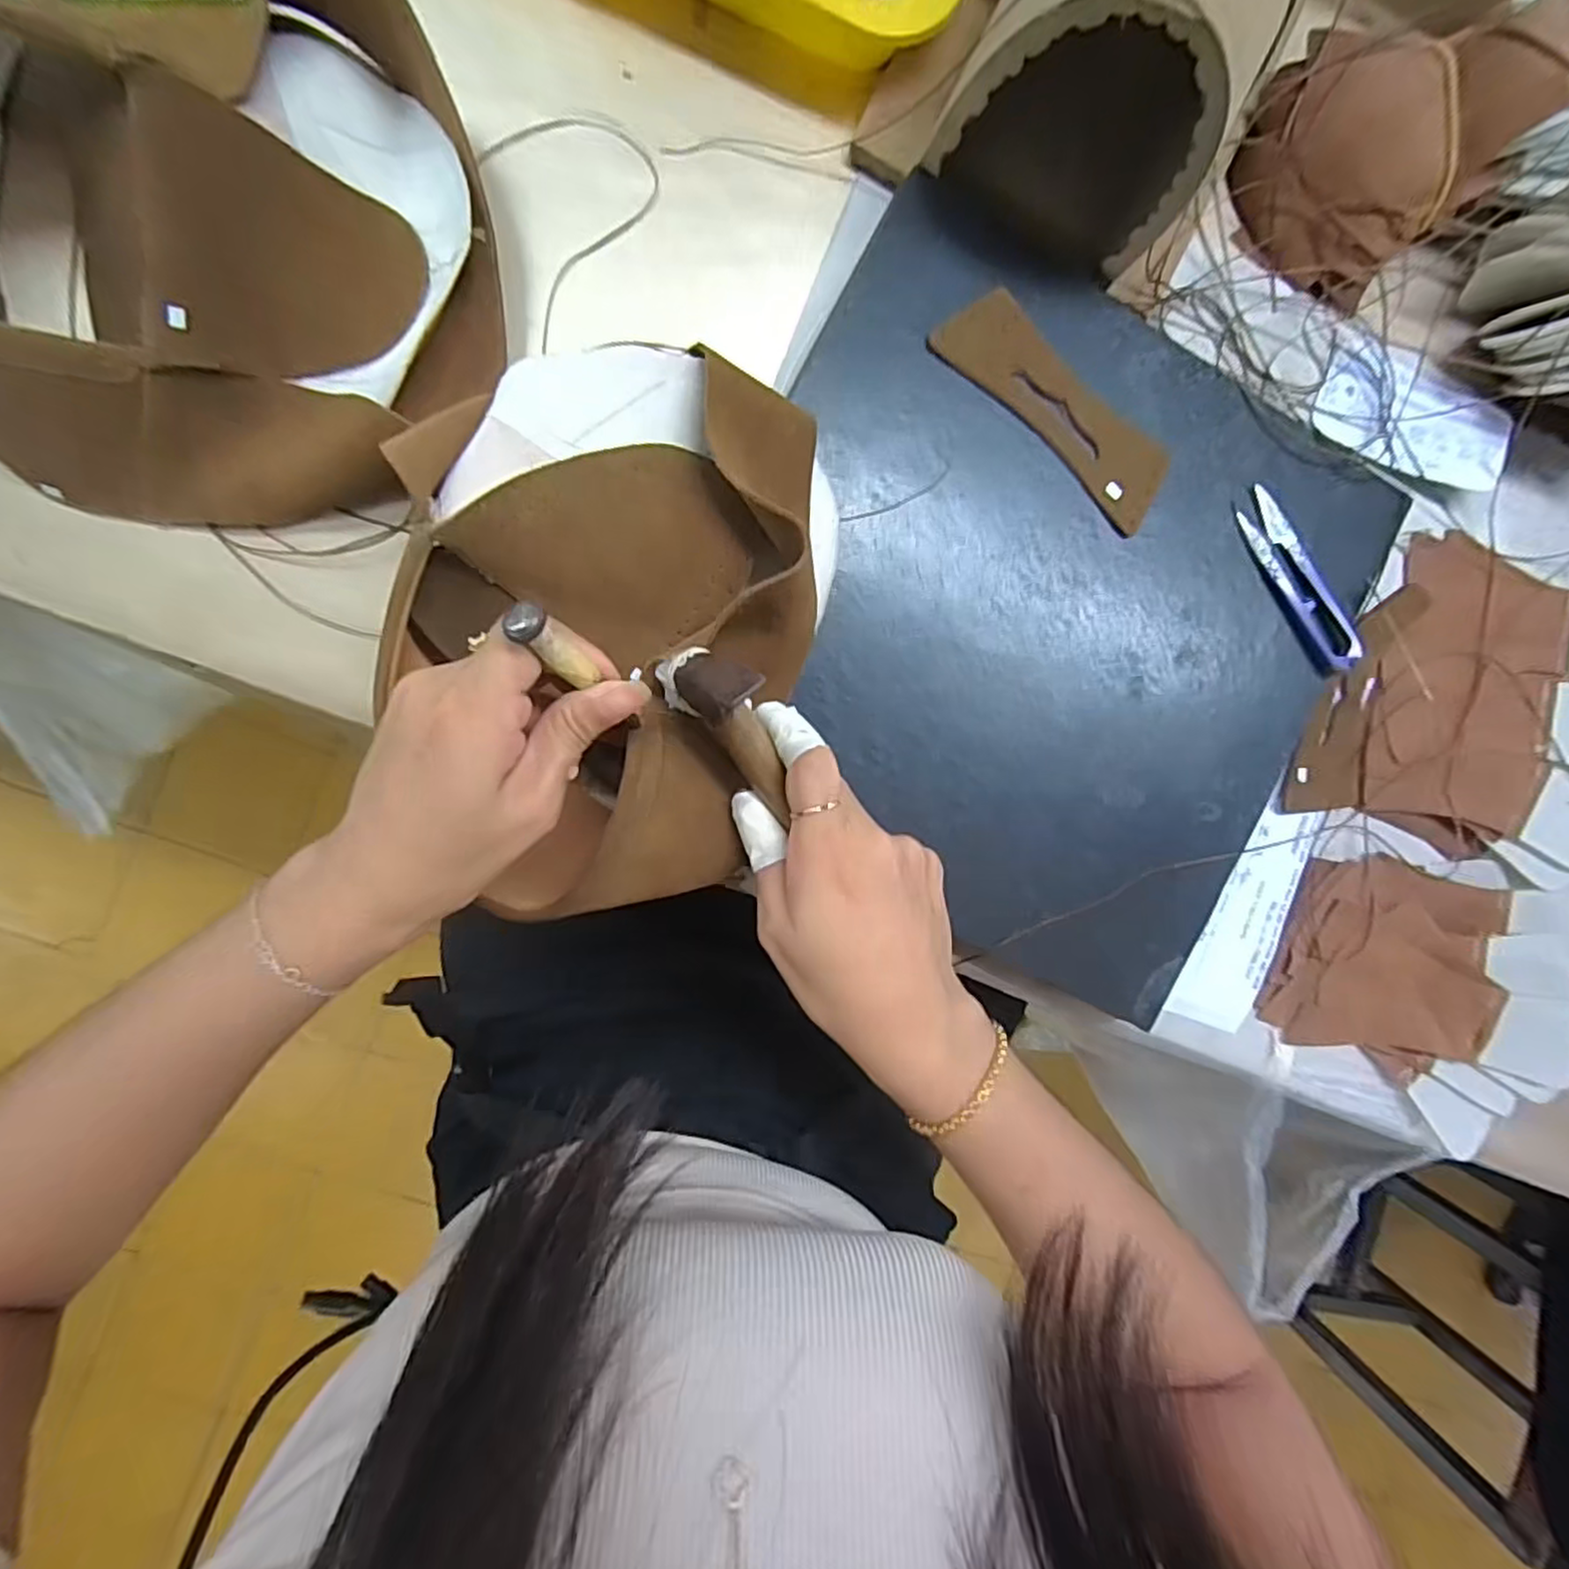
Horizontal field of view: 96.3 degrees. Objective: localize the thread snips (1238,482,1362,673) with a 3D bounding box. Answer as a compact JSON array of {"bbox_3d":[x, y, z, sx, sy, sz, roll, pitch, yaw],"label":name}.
[{"bbox_3d":[0.256,-0.101,0.349,0.024,0.013,0.096,-34,98,-3],"label":"thread snips"}]

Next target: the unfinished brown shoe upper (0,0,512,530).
[{"bbox_3d":[-0.249,-0.219,0.286,0.245,0.059,0.193,-5,95,-6],"label":"unfinished brown shoe upper"}]

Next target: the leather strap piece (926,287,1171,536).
[{"bbox_3d":[0.130,-0.179,0.334,0.129,0.005,0.041,39,90,-8],"label":"leather strap piece"}]

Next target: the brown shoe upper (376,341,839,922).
[{"bbox_3d":[-0.069,-0.066,0.289,0.166,0.055,0.232,13,91,-8],"label":"brown shoe upper"}]

